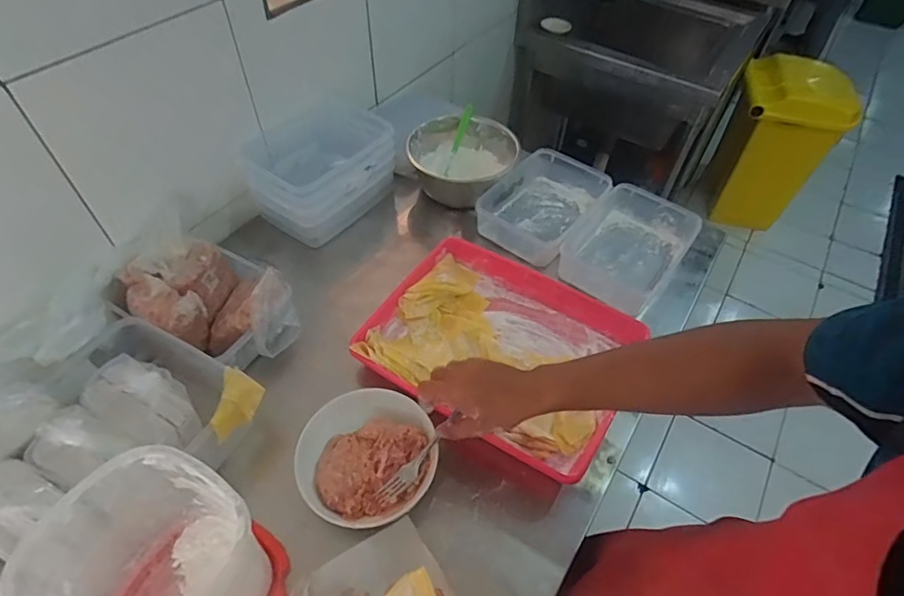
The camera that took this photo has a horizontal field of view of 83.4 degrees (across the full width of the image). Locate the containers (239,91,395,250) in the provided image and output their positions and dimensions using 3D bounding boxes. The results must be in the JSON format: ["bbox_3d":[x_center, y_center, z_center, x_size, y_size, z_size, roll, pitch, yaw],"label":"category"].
[{"bbox_3d":[-0.235,-0.237,0.919,0.179,0.119,0.244,29,55,21],"label":"containers"}]

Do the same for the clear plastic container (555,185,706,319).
[{"bbox_3d":[0.300,-0.097,0.882,0.177,0.061,0.224,34,58,20],"label":"clear plastic container"}]

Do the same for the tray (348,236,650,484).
[{"bbox_3d":[0.066,0.066,0.745,0.362,0.053,0.274,29,57,17],"label":"tray"}]

